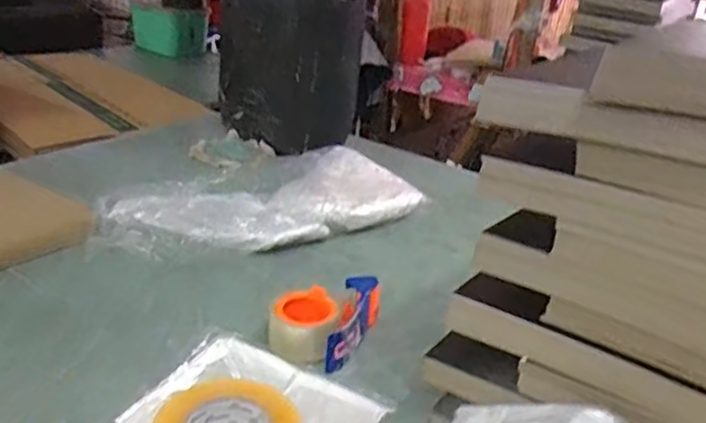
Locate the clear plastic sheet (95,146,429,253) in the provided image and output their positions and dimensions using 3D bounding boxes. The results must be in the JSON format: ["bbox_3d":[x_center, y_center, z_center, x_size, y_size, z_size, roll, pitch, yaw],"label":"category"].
[{"bbox_3d":[-0.146,-0.017,1.120,0.525,0.048,0.266,-14,31,-35],"label":"clear plastic sheet"}]

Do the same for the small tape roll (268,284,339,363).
[{"bbox_3d":[-0.060,0.140,0.802,0.076,0.058,0.081,6,25,1],"label":"small tape roll"}]

